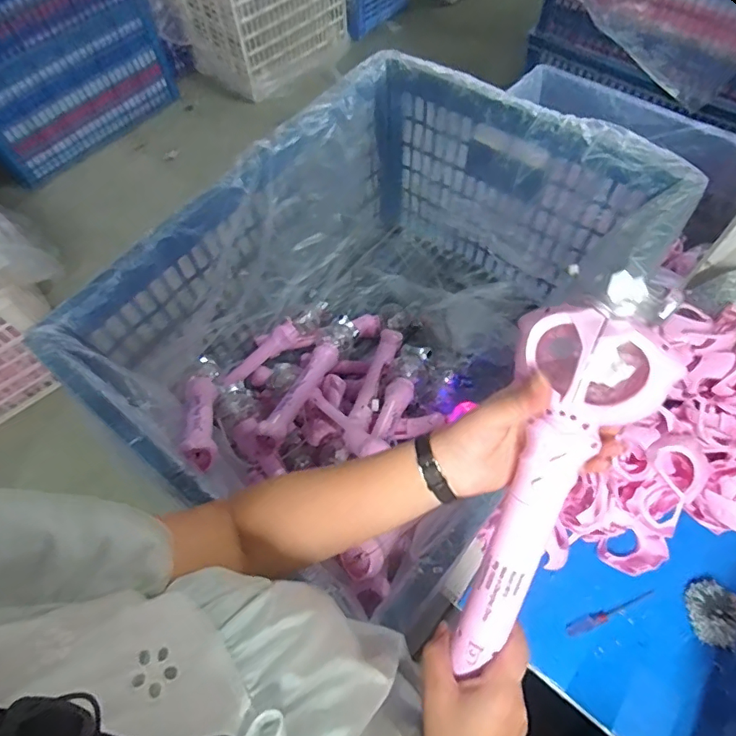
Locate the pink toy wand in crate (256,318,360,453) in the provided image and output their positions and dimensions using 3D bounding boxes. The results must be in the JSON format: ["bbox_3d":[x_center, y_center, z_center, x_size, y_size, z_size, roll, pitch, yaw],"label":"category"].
[{"bbox_3d":[-0.110,0.013,0.953,0.056,0.050,0.376,19,43,12],"label":"pink toy wand in crate"}]

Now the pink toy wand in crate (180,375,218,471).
[{"bbox_3d":[-0.262,0.071,0.777,0.043,0.052,0.286,-22,26,-9],"label":"pink toy wand in crate"}]

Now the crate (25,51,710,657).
[{"bbox_3d":[0.034,-0.069,0.896,0.621,0.430,0.818,34,68,19],"label":"crate"}]

